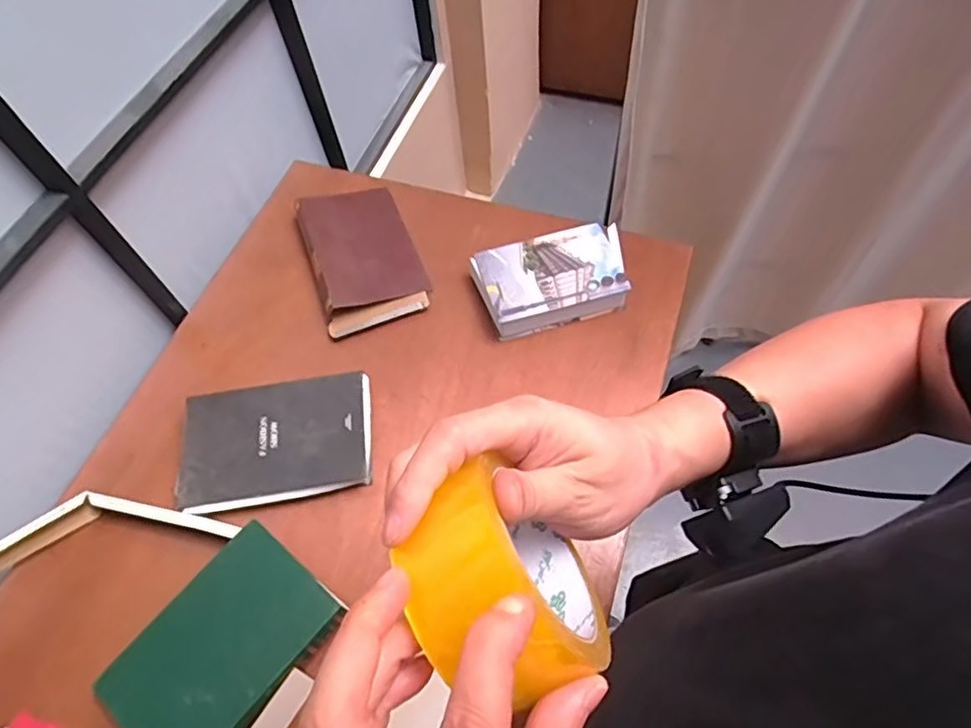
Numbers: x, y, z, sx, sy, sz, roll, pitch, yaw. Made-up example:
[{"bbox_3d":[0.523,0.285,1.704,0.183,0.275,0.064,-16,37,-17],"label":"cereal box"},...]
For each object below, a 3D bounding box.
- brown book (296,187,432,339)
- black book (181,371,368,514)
[{"bbox_3d":[-0.226,-0.199,1.083,0.188,0.054,0.301,-20,61,-7],"label":"brown book"},{"bbox_3d":[-0.317,0.119,0.895,0.284,0.024,0.180,-9,67,1],"label":"black book"}]

